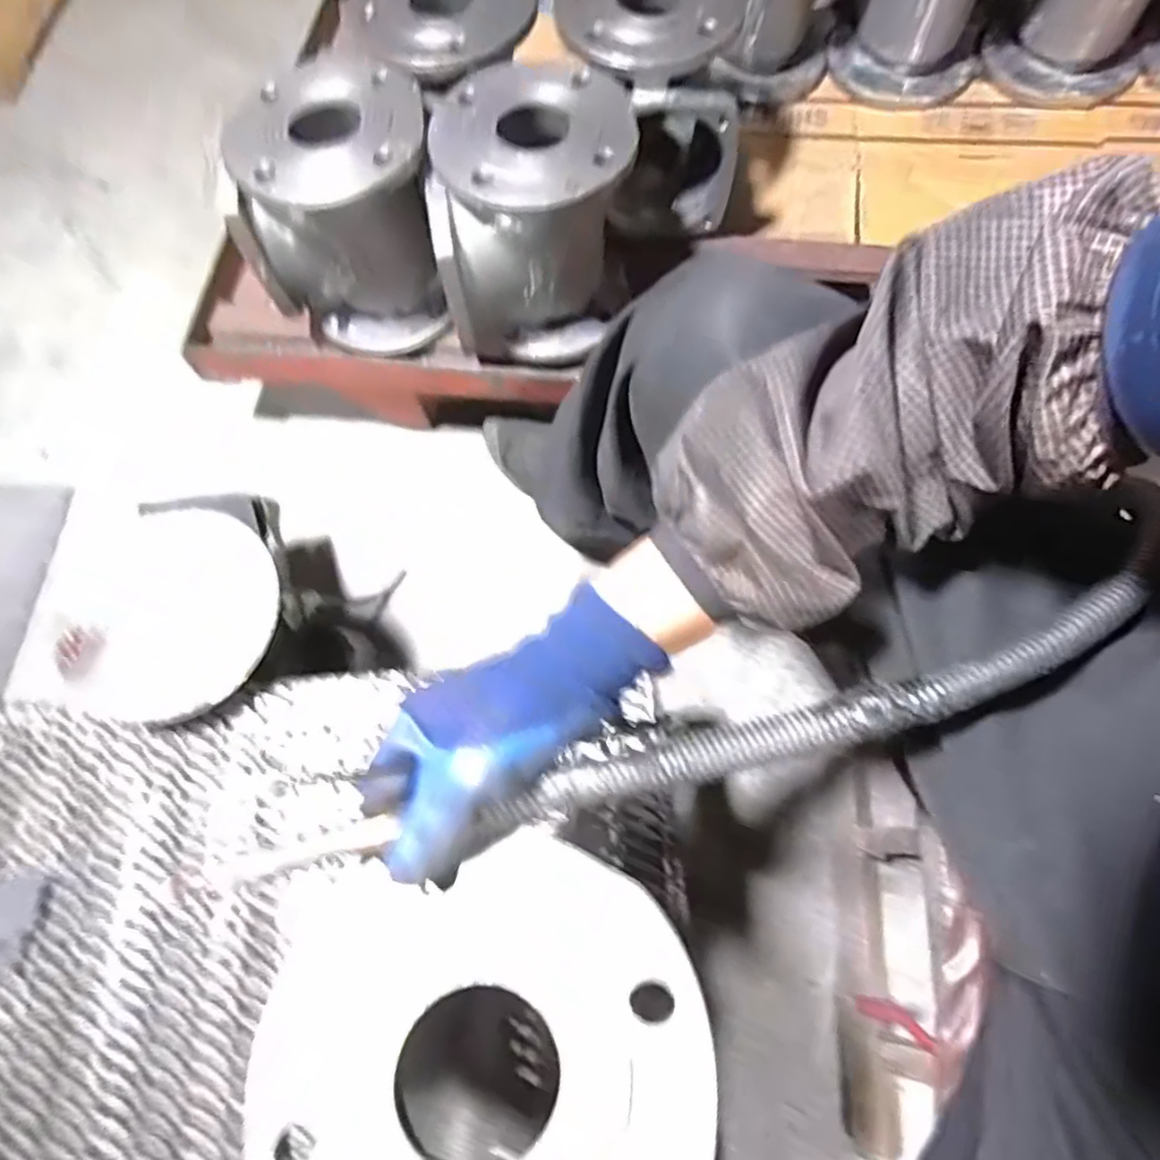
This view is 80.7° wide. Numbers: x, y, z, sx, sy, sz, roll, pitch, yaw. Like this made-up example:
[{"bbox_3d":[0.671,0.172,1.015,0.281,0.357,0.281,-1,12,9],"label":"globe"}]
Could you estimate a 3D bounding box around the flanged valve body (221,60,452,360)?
[{"bbox_3d":[-0.229,-0.350,0.690,0.186,0.211,0.165,-9,67,-1],"label":"flanged valve body"}]

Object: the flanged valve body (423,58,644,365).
[{"bbox_3d":[-0.040,-0.349,0.678,0.177,0.197,0.189,4,67,5],"label":"flanged valve body"}]

